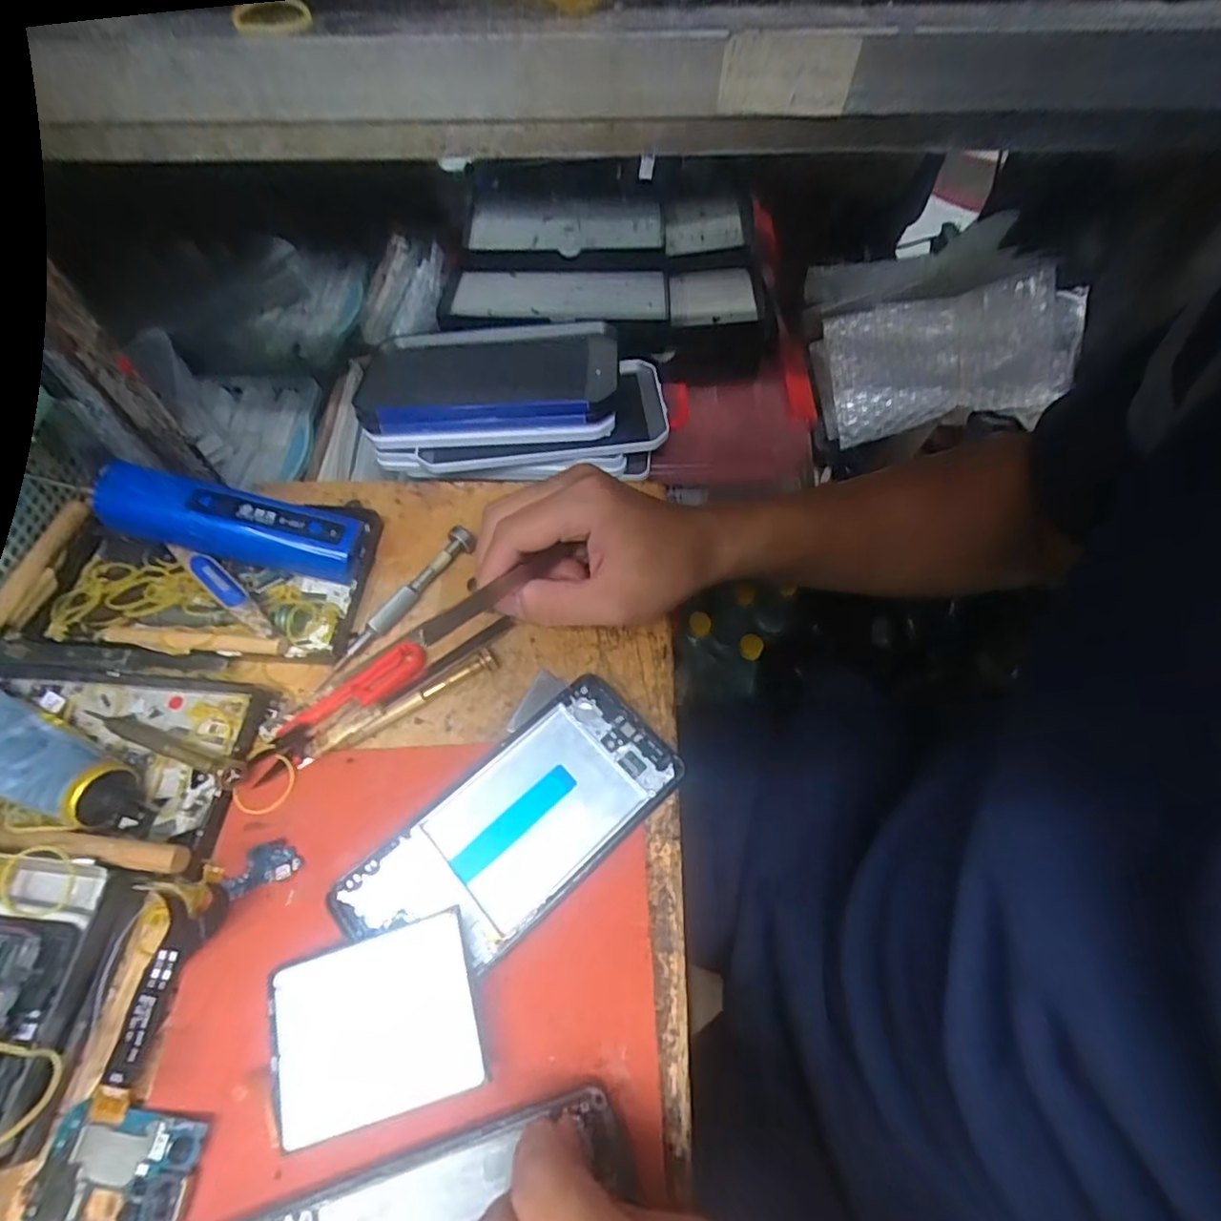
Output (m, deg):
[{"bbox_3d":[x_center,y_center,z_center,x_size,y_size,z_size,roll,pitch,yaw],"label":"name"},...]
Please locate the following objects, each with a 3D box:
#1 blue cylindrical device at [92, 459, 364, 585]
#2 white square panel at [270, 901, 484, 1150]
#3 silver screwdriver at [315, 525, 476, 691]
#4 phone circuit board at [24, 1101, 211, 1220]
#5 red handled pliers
[{"bbox_3d":[-0.213,-0.048,0.352,0.132,0.036,0.031,13,56,-13],"label":"blue cylindrical device"},{"bbox_3d":[-0.095,0.166,0.248,0.083,0.004,0.063,-18,63,-1],"label":"white square panel"},{"bbox_3d":[-0.121,-0.006,0.352,0.014,0.019,0.114,33,60,15],"label":"silver screwdriver"},{"bbox_3d":[-0.186,0.215,0.230,0.063,0.004,0.044,0,61,10],"label":"phone circuit board"},{"bbox_3d":[-0.142,0.050,0.326,0.096,0.009,0.024,-36,67,-24],"label":"red handled pliers"}]

